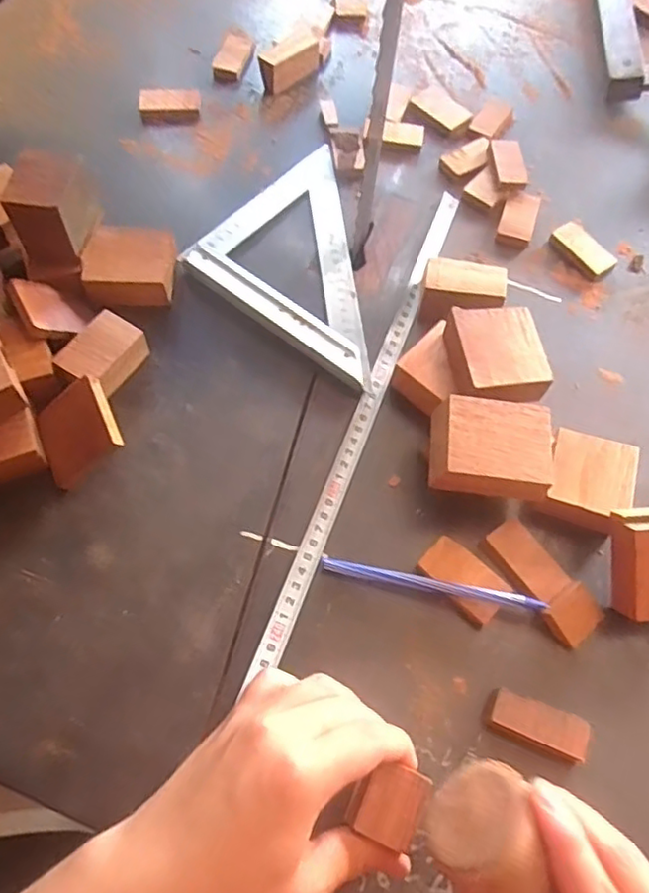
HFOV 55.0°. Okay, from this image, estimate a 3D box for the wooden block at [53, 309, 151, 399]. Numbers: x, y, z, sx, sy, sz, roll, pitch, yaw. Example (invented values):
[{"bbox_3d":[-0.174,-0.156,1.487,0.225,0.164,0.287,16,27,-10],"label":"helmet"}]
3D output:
[{"bbox_3d":[-0.155,-0.065,0.441,0.040,0.031,0.054,27,65,10],"label":"wooden block"}]

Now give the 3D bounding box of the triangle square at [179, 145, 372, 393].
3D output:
[{"bbox_3d":[0.006,-0.152,0.502,0.176,0.015,0.177,35,67,13],"label":"triangle square"}]

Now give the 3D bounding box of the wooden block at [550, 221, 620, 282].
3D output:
[{"bbox_3d":[0.216,-0.163,0.522,0.029,0.011,0.056,-34,70,-18],"label":"wooden block"}]

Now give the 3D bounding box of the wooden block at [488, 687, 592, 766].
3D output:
[{"bbox_3d":[0.123,0.160,0.359,0.054,0.012,0.024,21,65,7],"label":"wooden block"}]

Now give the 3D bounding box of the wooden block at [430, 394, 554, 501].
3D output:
[{"bbox_3d":[0.104,0.001,0.392,0.070,0.021,0.061,8,64,0],"label":"wooden block"}]

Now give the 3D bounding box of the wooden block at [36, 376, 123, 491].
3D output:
[{"bbox_3d":[-0.161,-0.010,0.408,0.054,0.012,0.055,-35,73,23],"label":"wooden block"}]

